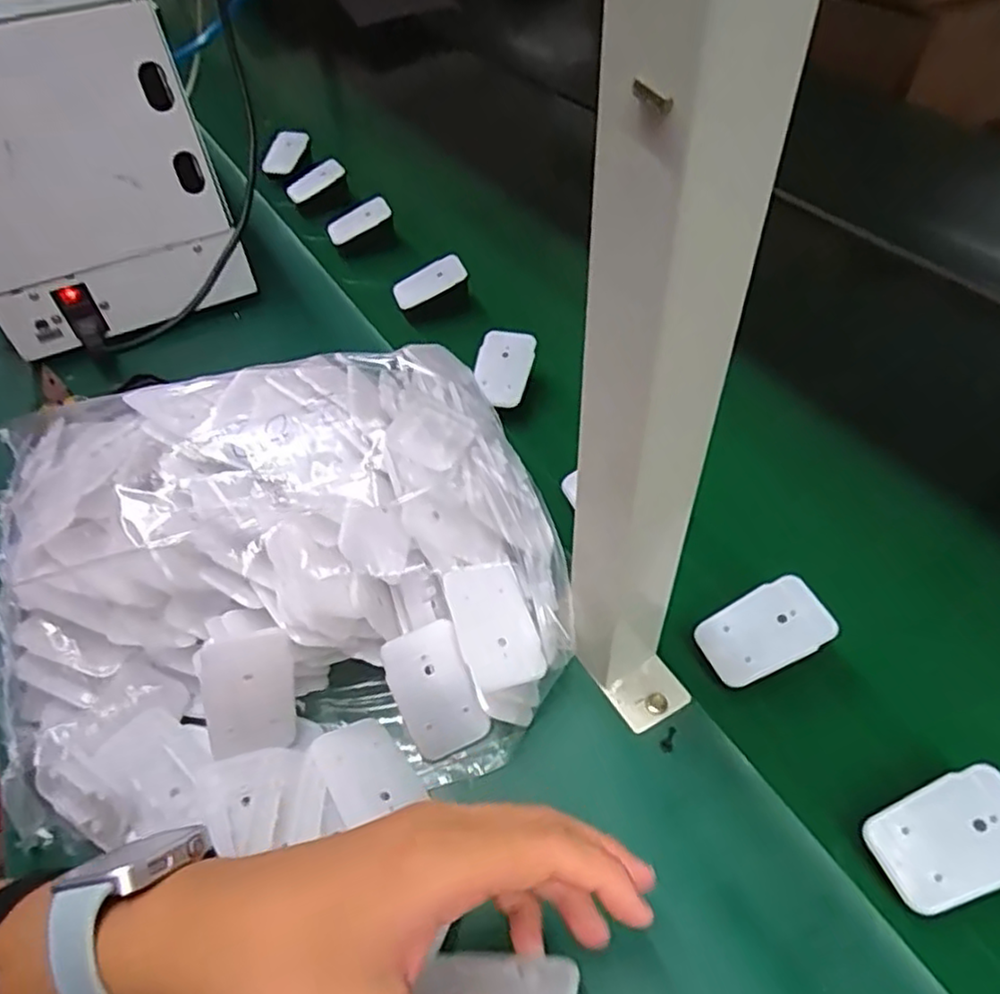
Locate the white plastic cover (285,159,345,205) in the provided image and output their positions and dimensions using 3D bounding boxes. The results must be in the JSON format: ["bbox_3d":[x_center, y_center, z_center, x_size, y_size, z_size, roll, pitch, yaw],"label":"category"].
[{"bbox_3d":[-0.209,-0.357,0.780,0.069,0.020,0.017,-28,50,8],"label":"white plastic cover"}]

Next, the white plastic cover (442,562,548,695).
[{"bbox_3d":[-0.002,0.069,0.368,0.041,0.004,0.066,-13,69,-20],"label":"white plastic cover"}]

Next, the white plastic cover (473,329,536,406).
[{"bbox_3d":[0.002,-0.102,0.548,0.043,0.011,0.061,14,81,6],"label":"white plastic cover"}]

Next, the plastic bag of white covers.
[{"bbox_3d":[-0.134,0.030,0.399,0.314,0.100,0.303,-14,50,-10],"label":"plastic bag of white covers"}]

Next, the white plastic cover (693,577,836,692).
[{"bbox_3d":[0.146,0.074,0.383,0.068,0.004,0.043,-31,57,6],"label":"white plastic cover"}]

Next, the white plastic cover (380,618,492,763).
[{"bbox_3d":[-0.035,0.104,0.370,0.041,0.004,0.067,-22,93,-11],"label":"white plastic cover"}]

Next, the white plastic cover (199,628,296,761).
[{"bbox_3d":[-0.131,0.102,0.358,0.043,0.062,0.006,-7,12,-17],"label":"white plastic cover"}]

